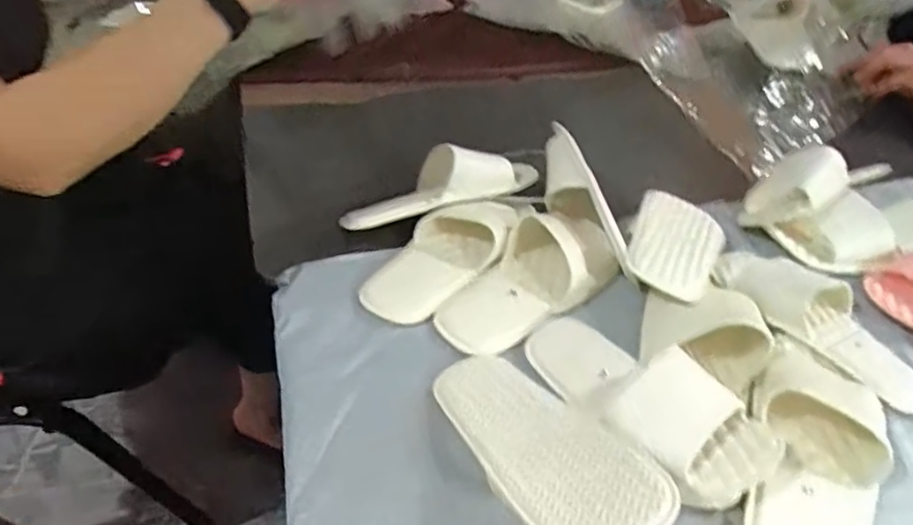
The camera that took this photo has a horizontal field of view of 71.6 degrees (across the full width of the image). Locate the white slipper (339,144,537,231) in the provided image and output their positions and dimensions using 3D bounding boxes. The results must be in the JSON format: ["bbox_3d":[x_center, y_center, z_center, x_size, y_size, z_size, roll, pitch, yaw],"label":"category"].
[{"bbox_3d":[-0.024,-0.095,0.738,0.228,0.055,0.066,-19,47,-6],"label":"white slipper"}]

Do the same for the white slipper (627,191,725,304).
[{"bbox_3d":[0.240,-0.025,0.691,0.096,0.044,0.209,21,45,16],"label":"white slipper"}]

